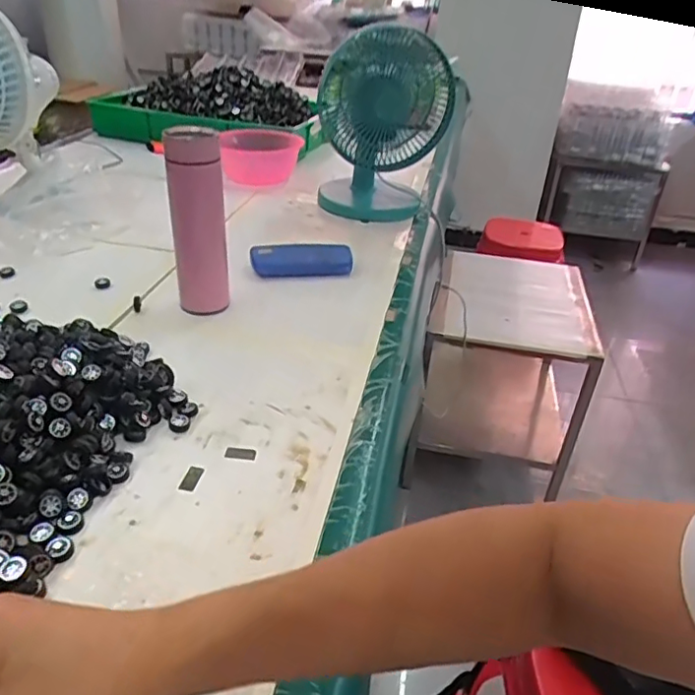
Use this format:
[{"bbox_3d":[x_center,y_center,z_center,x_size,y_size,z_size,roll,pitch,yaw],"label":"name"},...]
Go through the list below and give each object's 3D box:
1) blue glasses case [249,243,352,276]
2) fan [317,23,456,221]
[{"bbox_3d":[-0.065,-0.123,0.856,0.146,0.037,0.051,-1,33,-11],"label":"blue glasses case"},{"bbox_3d":[0.060,-0.399,1.066,0.219,0.303,0.223,6,33,0],"label":"fan"}]

